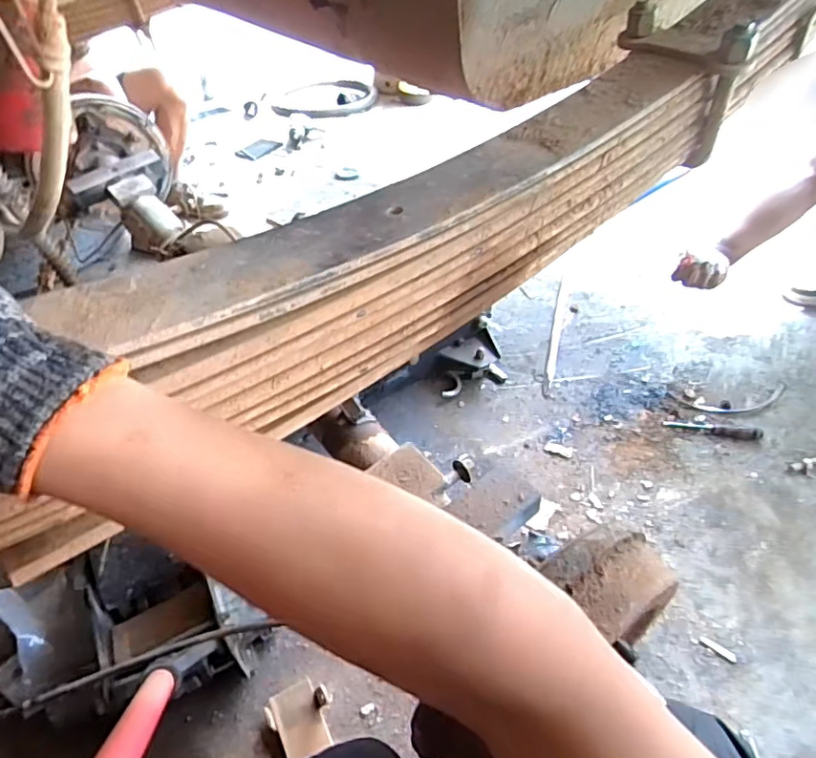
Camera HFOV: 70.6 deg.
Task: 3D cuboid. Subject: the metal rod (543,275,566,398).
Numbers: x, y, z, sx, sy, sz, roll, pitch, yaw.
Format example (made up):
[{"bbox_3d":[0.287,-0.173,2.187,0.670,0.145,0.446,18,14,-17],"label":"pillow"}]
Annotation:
[{"bbox_3d":[0.389,-0.127,1.512,0.023,0.025,0.461,10,46,12],"label":"metal rod"}]

